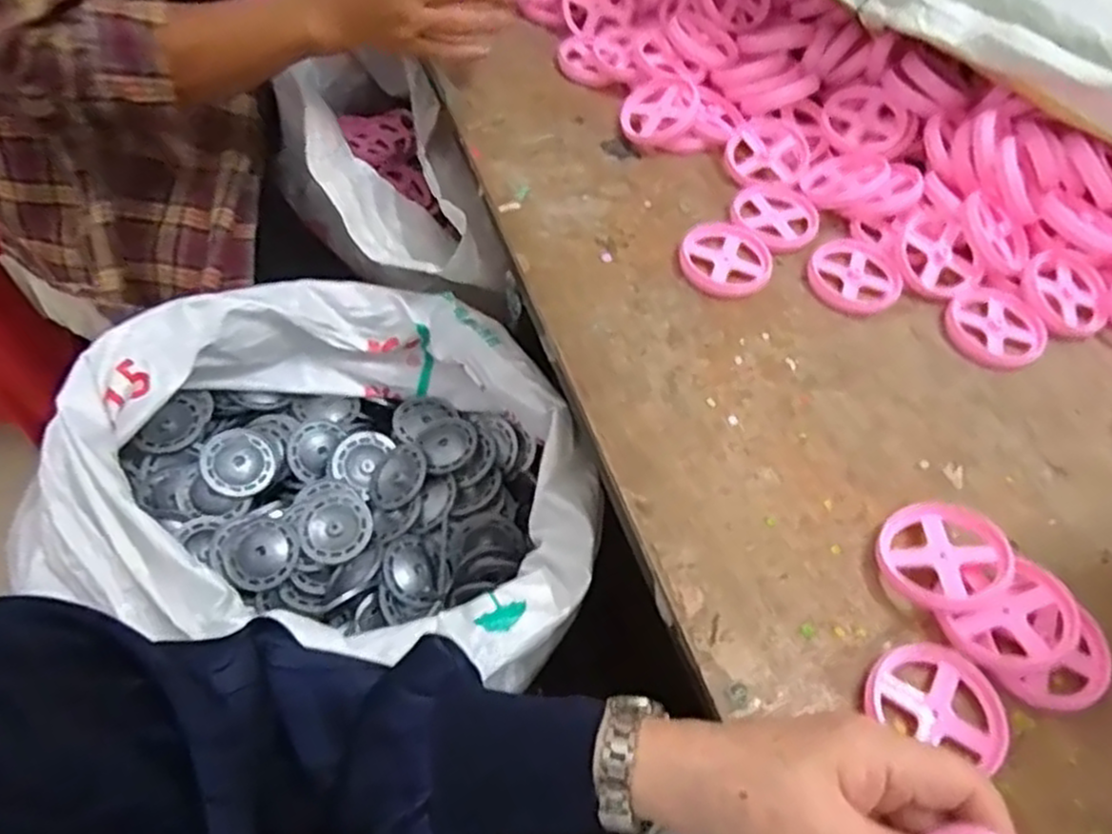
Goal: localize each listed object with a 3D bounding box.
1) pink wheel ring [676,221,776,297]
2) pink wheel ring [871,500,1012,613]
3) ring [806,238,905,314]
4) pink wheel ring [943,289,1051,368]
[{"bbox_3d":[0.120,-0.112,0.536,0.064,0.006,0.066,2,55,-3],"label":"pink wheel ring"},{"bbox_3d":[0.206,0.071,0.402,0.063,0.009,0.062,-8,49,10],"label":"pink wheel ring"},{"bbox_3d":[0.210,-0.100,0.538,0.064,0.007,0.065,2,55,-3],"label":"ring"},{"bbox_3d":[0.299,-0.061,0.520,0.065,0.008,0.063,2,55,-3],"label":"pink wheel ring"}]

